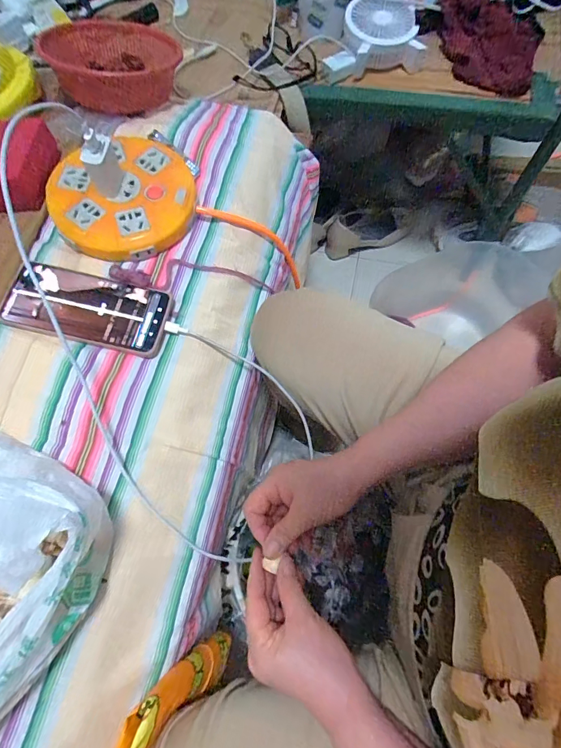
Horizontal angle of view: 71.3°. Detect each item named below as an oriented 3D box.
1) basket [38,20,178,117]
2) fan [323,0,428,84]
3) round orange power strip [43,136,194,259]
[{"bbox_3d":[-0.233,-0.428,0.540,0.174,0.058,0.163,16,69,9],"label":"basket"},{"bbox_3d":[0.150,-0.553,0.641,0.158,0.057,0.117,-3,68,1],"label":"fan"},{"bbox_3d":[-0.179,-0.205,0.450,0.151,0.041,0.156,-1,68,2],"label":"round orange power strip"}]

